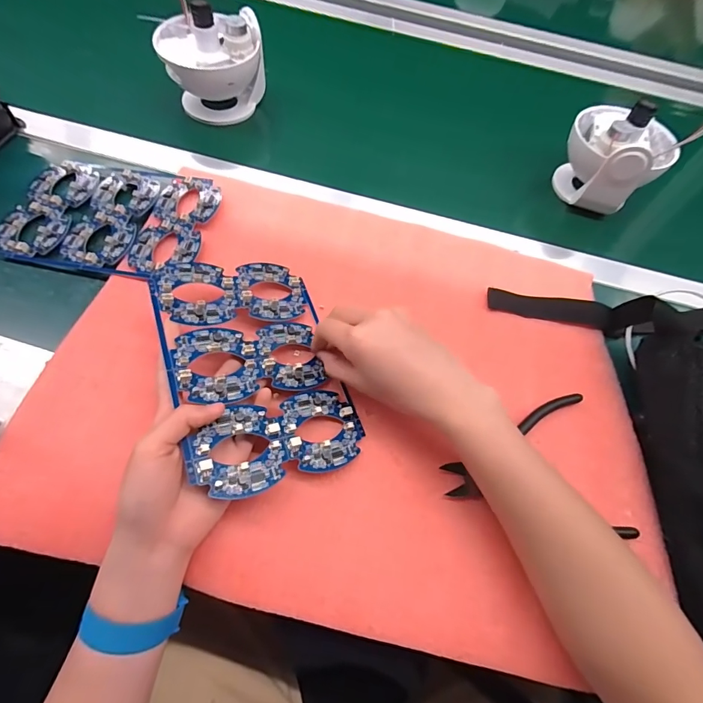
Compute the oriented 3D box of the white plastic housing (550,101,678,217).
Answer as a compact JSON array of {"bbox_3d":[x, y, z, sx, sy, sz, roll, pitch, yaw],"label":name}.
[{"bbox_3d":[0.312,-0.236,0.490,0.115,0.105,0.109,32,64,12],"label":"white plastic housing"}]

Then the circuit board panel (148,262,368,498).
[{"bbox_3d":[-0.077,0.007,0.332,0.134,0.007,0.200,-8,63,-32],"label":"circuit board panel"}]

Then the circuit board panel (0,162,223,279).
[{"bbox_3d":[-0.245,-0.140,0.417,0.194,0.012,0.132,10,62,1],"label":"circuit board panel"}]

